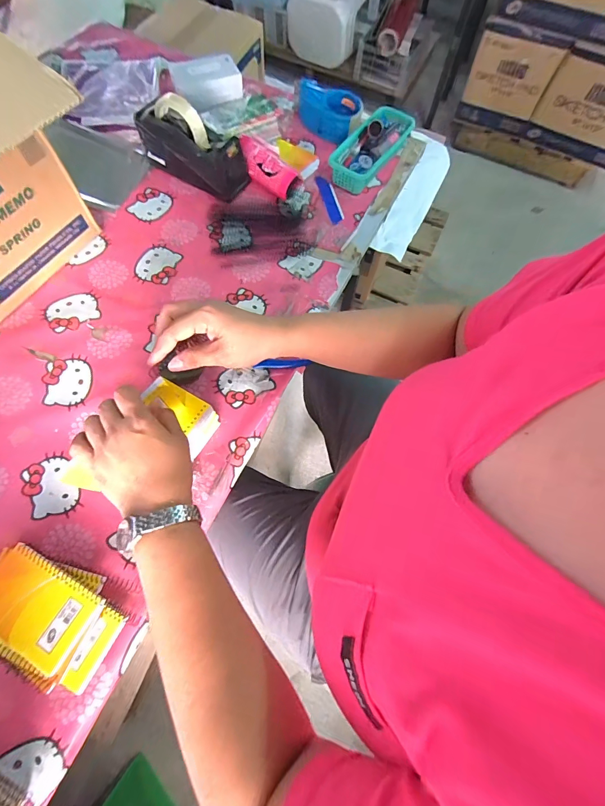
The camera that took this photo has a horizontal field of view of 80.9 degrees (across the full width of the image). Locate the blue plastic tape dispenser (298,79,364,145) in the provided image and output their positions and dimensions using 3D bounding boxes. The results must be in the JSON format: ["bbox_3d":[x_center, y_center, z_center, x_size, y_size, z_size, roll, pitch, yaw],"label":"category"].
[{"bbox_3d":[0.054,-0.635,0.781,0.147,0.071,0.093,20,68,5],"label":"blue plastic tape dispenser"}]

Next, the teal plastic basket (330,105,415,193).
[{"bbox_3d":[0.144,-0.534,0.746,0.089,0.054,0.231,34,70,11],"label":"teal plastic basket"}]

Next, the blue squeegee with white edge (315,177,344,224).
[{"bbox_3d":[0.055,-0.414,0.718,0.032,0.006,0.128,-12,69,-7],"label":"blue squeegee with white edge"}]

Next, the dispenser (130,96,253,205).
[{"bbox_3d":[-0.209,-0.480,0.665,0.208,0.122,0.065,24,69,7],"label":"dispenser"}]

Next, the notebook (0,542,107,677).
[{"bbox_3d":[-0.309,0.235,0.408,0.135,0.007,0.086,27,68,10],"label":"notebook"}]

